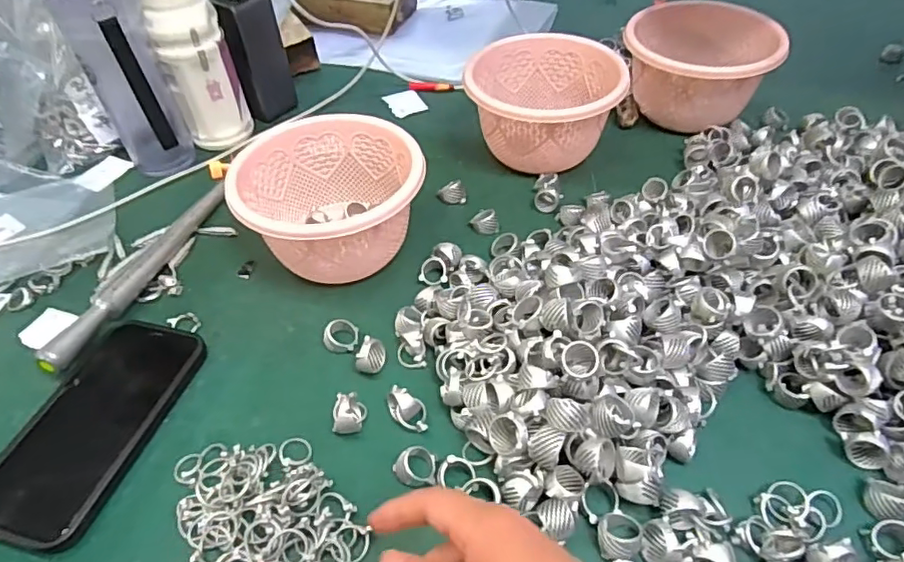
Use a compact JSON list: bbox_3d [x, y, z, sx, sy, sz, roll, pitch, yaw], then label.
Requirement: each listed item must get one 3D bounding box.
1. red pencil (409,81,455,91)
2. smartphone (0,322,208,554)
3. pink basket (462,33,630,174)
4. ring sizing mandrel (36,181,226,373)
[{"bbox_3d":[-0.024,-0.230,0.681,0.053,0.008,0.013,0,47,3],"label":"red pencil"},{"bbox_3d":[-0.239,0.092,0.382,0.081,0.016,0.157,10,48,12],"label":"smartphone"},{"bbox_3d":[0.088,-0.173,0.561,0.142,0.076,0.130,-4,47,-1],"label":"pink basket"},{"bbox_3d":[-0.254,-0.016,0.482,0.020,0.024,0.227,11,48,12],"label":"ring sizing mandrel"}]

